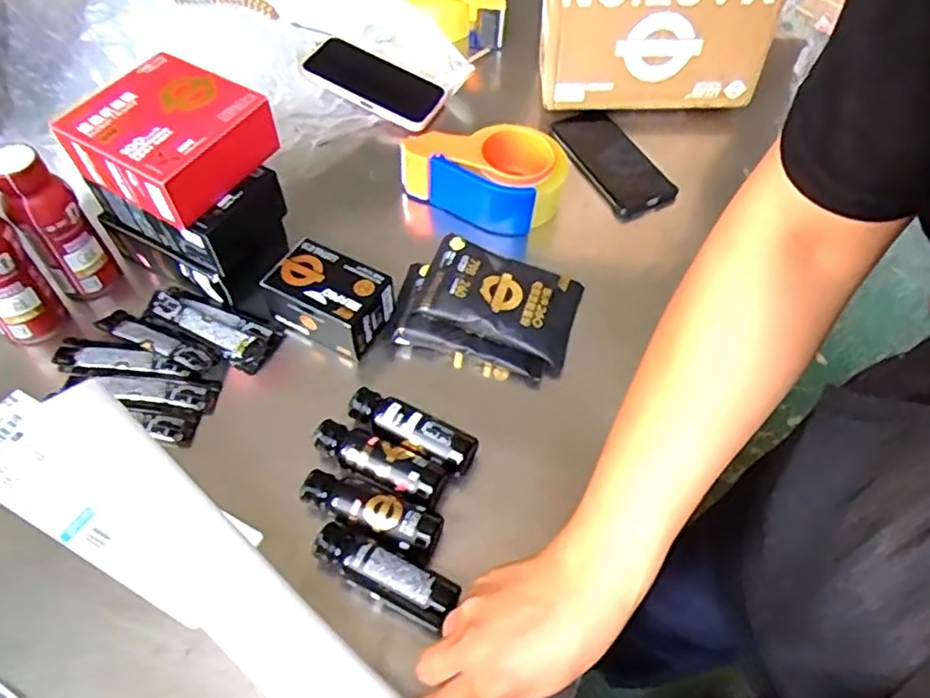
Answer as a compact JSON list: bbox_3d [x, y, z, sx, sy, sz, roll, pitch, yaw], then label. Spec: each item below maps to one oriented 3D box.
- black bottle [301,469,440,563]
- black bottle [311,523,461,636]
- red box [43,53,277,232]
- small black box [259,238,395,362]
[{"bbox_3d":[-0.070,0.123,0.490,0.107,0.038,0.033,22,58,13],"label":"black bottle"},{"bbox_3d":[-0.059,0.163,0.466,0.105,0.041,0.034,25,58,15],"label":"black bottle"},{"bbox_3d":[-0.247,-0.180,0.545,0.133,0.055,0.120,29,60,17],"label":"red box"},{"bbox_3d":[-0.122,-0.043,0.593,0.102,0.063,0.065,24,58,14],"label":"small black box"}]

